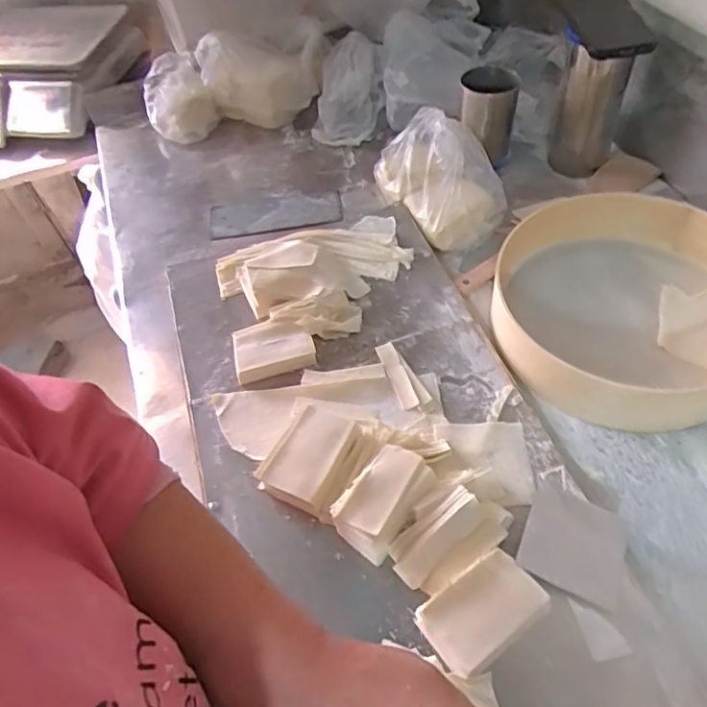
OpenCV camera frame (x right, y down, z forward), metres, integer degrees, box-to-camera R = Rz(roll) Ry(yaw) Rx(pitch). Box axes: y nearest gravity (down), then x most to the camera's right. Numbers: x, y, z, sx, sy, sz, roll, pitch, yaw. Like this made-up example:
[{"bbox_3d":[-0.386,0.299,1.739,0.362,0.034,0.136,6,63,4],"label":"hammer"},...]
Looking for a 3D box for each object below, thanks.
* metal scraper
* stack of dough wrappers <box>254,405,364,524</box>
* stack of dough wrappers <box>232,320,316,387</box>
[{"bbox_3d":[-0.117,-0.208,0.864,0.192,0.011,0.075,-8,65,-1],"label":"metal scraper"},{"bbox_3d":[-0.039,0.102,0.563,0.086,0.046,0.098,21,58,20],"label":"stack of dough wrappers"},{"bbox_3d":[-0.093,-0.006,0.679,0.089,0.027,0.070,-16,53,-6],"label":"stack of dough wrappers"}]

